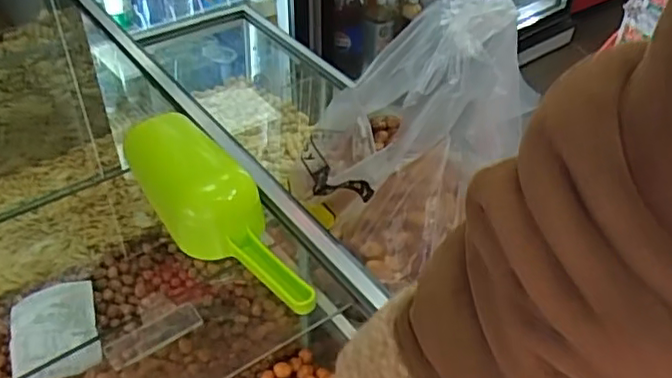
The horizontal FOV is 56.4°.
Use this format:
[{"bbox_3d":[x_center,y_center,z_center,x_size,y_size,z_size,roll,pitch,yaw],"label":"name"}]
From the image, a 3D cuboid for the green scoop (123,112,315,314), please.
[{"bbox_3d":[-0.092,0.017,0.500,0.077,0.044,0.233,-26,49,-27],"label":"green scoop"}]

